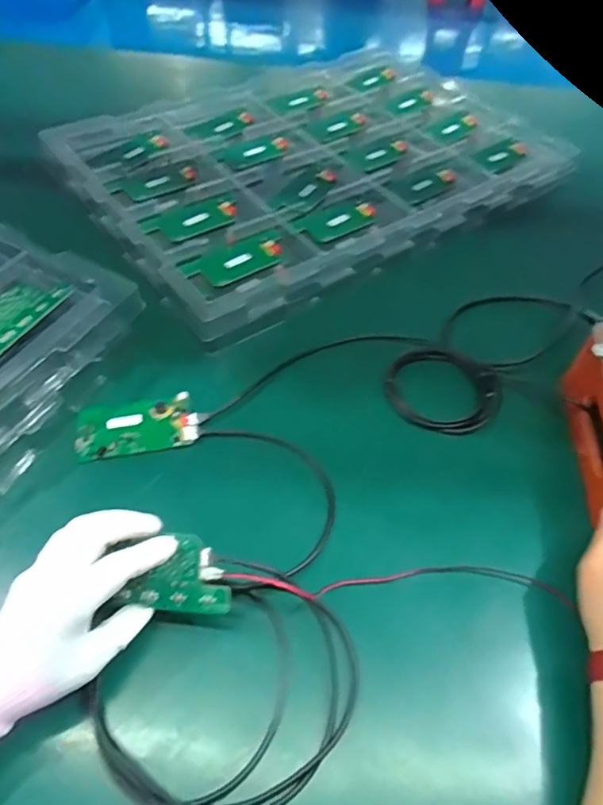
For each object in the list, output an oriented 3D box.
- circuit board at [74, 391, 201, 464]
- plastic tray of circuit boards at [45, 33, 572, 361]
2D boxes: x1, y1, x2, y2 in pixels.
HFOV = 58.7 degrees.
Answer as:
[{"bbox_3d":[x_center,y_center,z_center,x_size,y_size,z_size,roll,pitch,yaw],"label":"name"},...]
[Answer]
[{"bbox_3d":[-0.161,0.022,0.526,0.114,0.014,0.063,-9,54,-11],"label":"circuit board"},{"bbox_3d":[0.030,-0.370,0.803,0.668,0.064,0.473,-29,60,-23],"label":"plastic tray of circuit boards"}]

